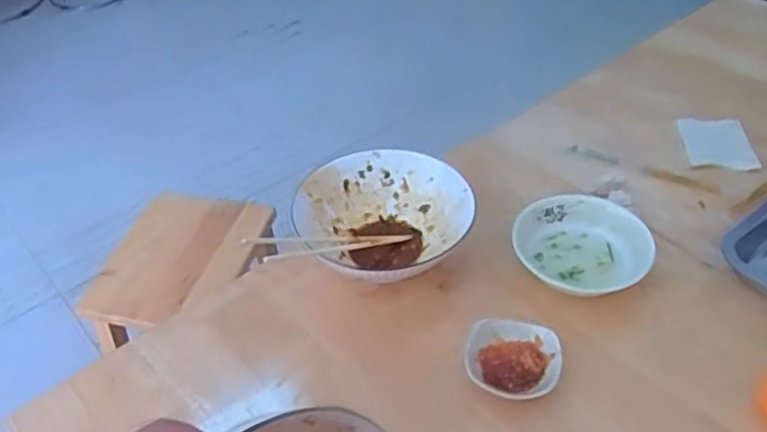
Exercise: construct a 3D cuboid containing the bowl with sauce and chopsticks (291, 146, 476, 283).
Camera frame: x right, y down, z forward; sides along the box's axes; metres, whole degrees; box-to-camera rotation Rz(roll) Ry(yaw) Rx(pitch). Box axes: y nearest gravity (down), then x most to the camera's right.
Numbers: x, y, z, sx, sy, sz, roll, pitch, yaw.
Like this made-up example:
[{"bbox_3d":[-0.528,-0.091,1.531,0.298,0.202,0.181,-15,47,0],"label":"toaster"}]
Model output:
[{"bbox_3d":[0.000,0.012,0.816,0.189,0.073,0.191,-1,42,1],"label":"bowl with sauce and chopsticks"}]

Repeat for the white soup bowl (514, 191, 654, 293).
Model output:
[{"bbox_3d":[0.224,0.033,0.809,0.145,0.046,0.137,-1,42,1],"label":"white soup bowl"}]

